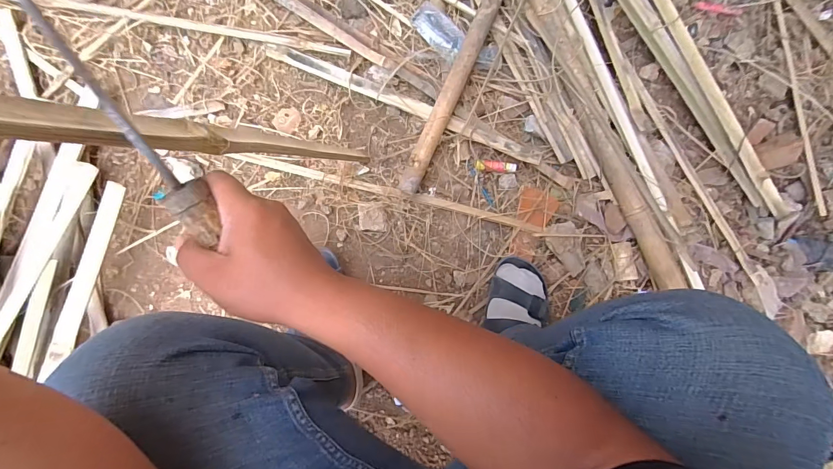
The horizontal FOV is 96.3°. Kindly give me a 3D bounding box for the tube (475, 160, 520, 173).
[{"bbox_3d":[0.155,-0.129,0.703,0.083,0.020,0.020,4,85,-3],"label":"tube"}]

